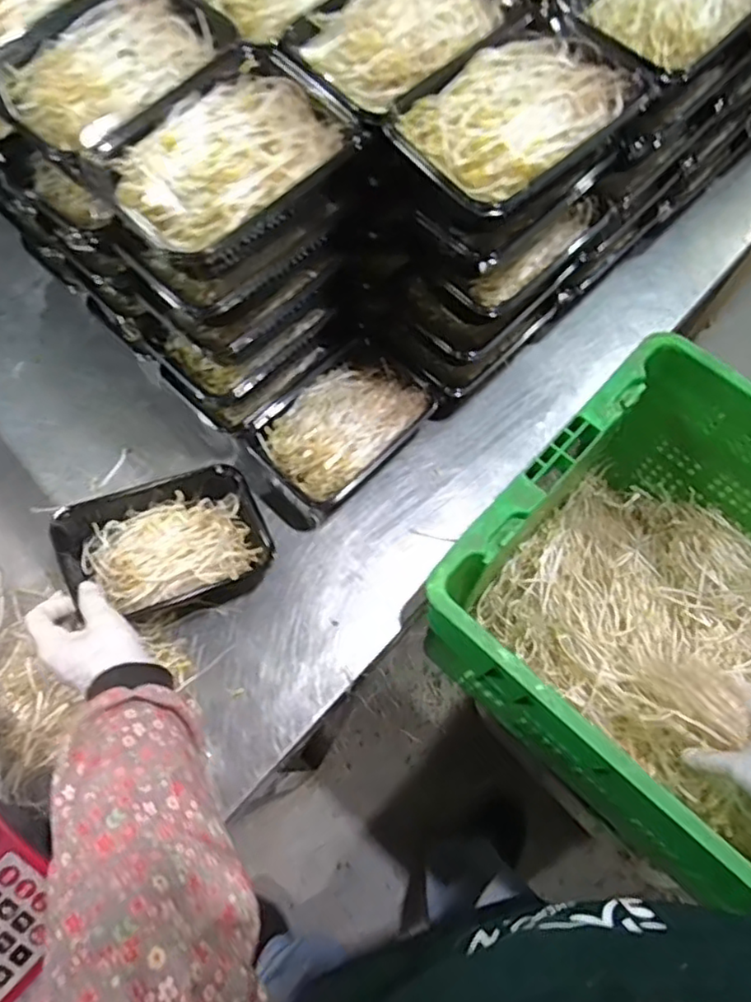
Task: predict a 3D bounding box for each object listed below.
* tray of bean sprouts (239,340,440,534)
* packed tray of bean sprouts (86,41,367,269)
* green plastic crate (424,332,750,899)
[{"bbox_3d":[-0.044,-0.072,0.702,0.131,0.068,0.190,41,73,14],"label":"tray of bean sprouts"},{"bbox_3d":[-0.111,-0.251,0.496,0.188,0.057,0.127,-42,75,-16],"label":"packed tray of bean sprouts"},{"bbox_3d":[0.382,0.177,0.683,0.580,0.263,0.393,40,73,14],"label":"green plastic crate"}]

